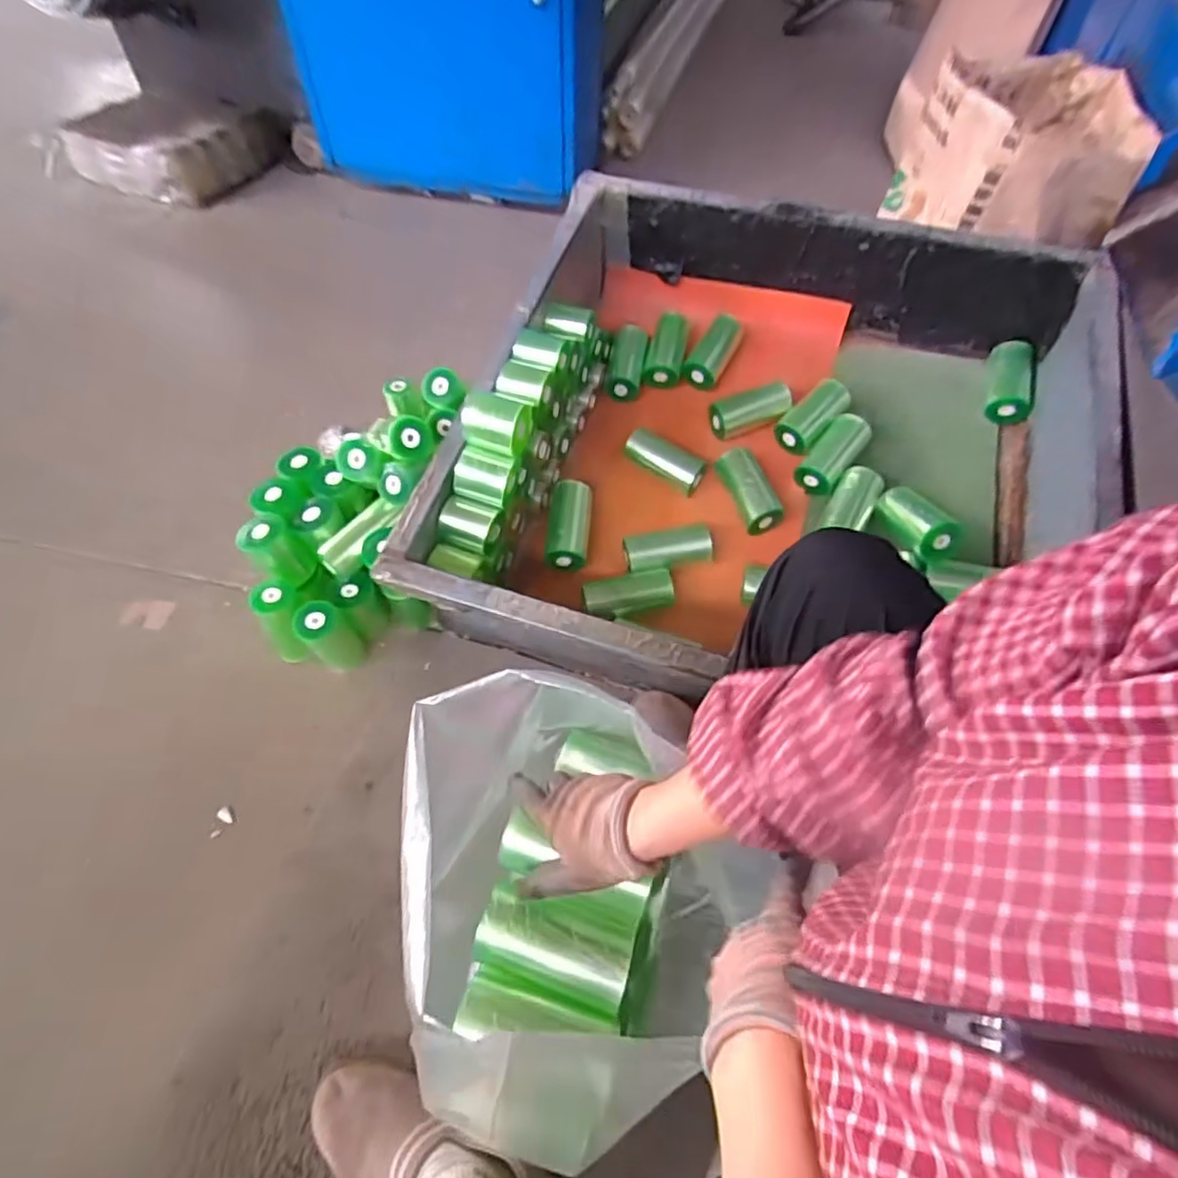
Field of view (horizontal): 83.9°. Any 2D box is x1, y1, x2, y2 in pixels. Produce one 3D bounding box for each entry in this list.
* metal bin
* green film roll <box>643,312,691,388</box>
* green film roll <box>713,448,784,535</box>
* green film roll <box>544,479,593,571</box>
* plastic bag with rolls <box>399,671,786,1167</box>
[{"bbox_3d":[0.250,-0.191,0.923,0.795,0.291,0.766,14,57,9],"label":"metal bin"},{"bbox_3d":[0.138,-0.412,1.118,0.058,0.046,0.140,14,75,9],"label":"green film roll"},{"bbox_3d":[0.242,-0.147,0.974,0.054,0.065,0.125,-24,78,-16],"label":"green film roll"},{"bbox_3d":[-0.027,-0.096,0.956,0.063,0.046,0.134,4,70,2],"label":"green film roll"},{"bbox_3d":[-0.011,0.238,0.505,0.234,0.204,0.309,-7,56,-5],"label":"plastic bag with rolls"}]

